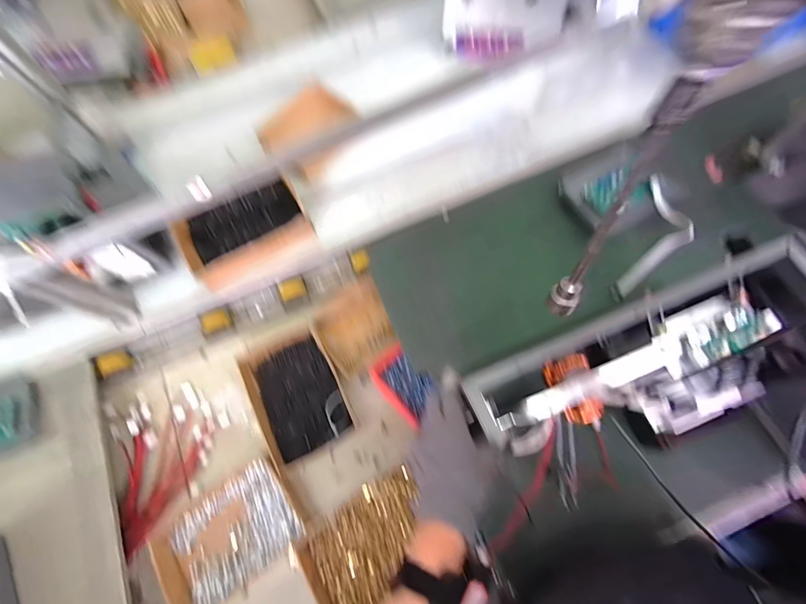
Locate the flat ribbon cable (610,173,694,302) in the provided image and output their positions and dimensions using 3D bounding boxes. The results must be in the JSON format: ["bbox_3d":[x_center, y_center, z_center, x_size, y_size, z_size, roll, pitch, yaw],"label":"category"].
[{"bbox_3d":[0.440,-0.107,0.655,0.096,0.039,0.213,21,74,10],"label":"flat ribbon cable"}]

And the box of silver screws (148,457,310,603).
[{"bbox_3d":[-0.279,0.373,0.617,0.218,0.044,0.152,-35,73,-8],"label":"box of silver screws"}]

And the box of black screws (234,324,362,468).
[{"bbox_3d":[-0.188,0.159,0.681,0.155,0.039,0.219,-28,74,-7],"label":"box of black screws"}]

